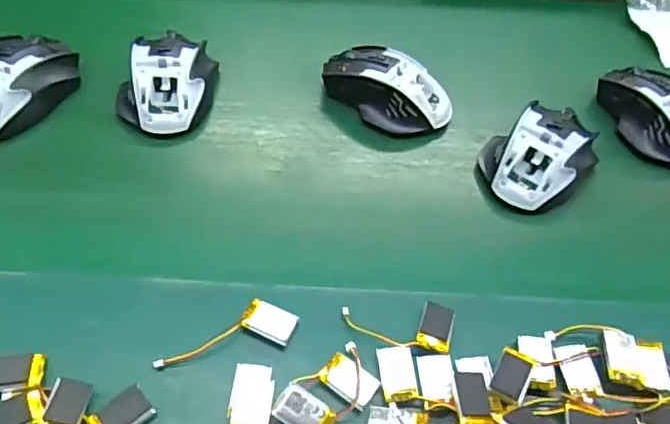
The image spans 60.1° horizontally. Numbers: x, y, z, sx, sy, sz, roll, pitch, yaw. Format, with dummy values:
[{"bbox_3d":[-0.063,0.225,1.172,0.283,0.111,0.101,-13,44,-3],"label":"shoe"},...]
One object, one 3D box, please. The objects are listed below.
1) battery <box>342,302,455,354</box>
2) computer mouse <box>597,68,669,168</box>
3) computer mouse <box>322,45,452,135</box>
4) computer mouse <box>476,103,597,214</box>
[{"bbox_3d":[0.039,0.067,0.357,0.067,0.007,0.032,7,49,6],"label":"battery"},{"bbox_3d":[0.277,-0.087,0.500,0.062,0.035,0.111,-25,53,-20],"label":"computer mouse"},{"bbox_3d":[0.043,-0.109,0.497,0.118,0.036,0.062,29,55,19],"label":"computer mouse"},{"bbox_3d":[0.162,-0.047,0.457,0.073,0.035,0.104,38,59,25],"label":"computer mouse"}]

